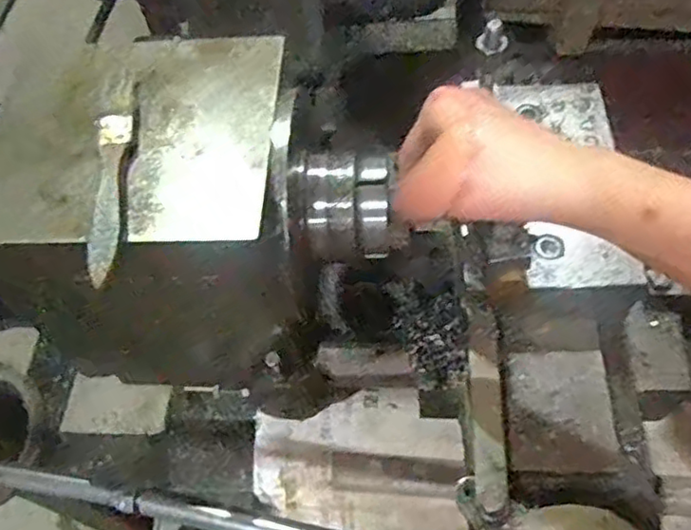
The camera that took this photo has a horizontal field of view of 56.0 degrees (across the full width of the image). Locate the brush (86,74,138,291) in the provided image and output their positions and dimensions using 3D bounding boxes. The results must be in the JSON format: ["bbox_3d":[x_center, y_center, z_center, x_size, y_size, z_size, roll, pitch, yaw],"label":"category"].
[{"bbox_3d":[-0.128,-0.054,0.355,0.020,0.006,0.148,-8,58,0],"label":"brush"}]

